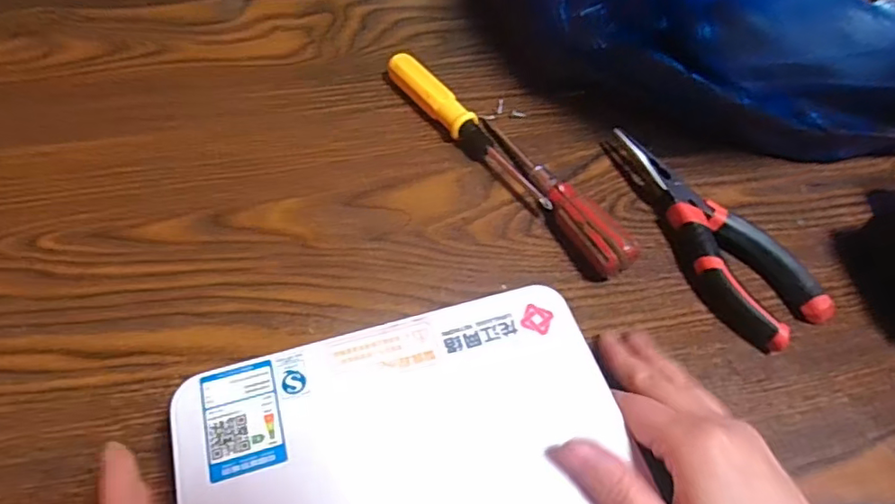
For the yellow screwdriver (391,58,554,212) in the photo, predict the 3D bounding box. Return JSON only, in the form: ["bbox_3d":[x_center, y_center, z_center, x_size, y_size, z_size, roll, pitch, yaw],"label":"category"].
[{"bbox_3d":[0.012,-0.079,0.369,0.019,0.018,0.152,-31,64,-23],"label":"yellow screwdriver"}]

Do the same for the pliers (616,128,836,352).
[{"bbox_3d":[0.153,-0.012,0.338,0.050,0.019,0.148,-24,61,-20],"label":"pliers"}]

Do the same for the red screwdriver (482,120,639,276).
[{"bbox_3d":[0.061,-0.037,0.342,0.021,0.025,0.131,-28,63,-22],"label":"red screwdriver"}]

